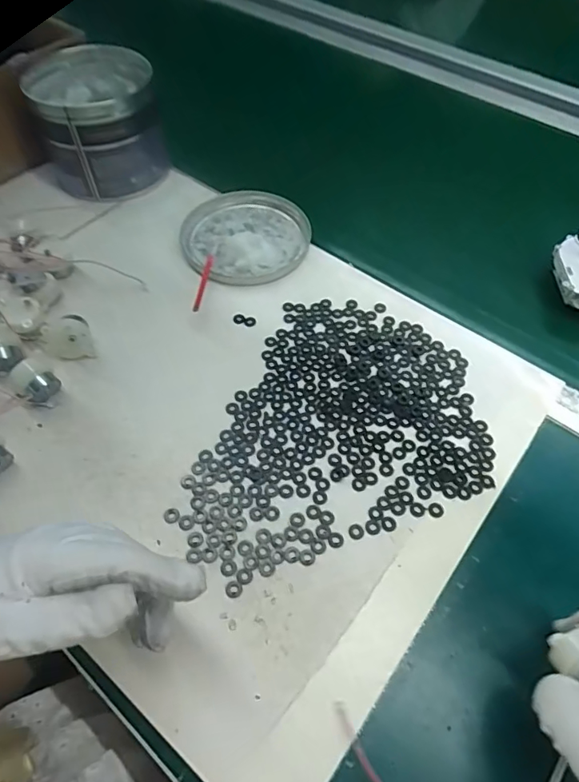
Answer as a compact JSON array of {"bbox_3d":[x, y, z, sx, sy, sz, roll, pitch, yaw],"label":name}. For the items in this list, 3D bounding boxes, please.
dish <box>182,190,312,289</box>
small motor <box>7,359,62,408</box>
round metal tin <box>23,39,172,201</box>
[{"bbox_3d":[-0.044,-0.162,0.505,0.126,0.024,0.129,1,56,-1],"label":"dish"},{"bbox_3d":[-0.200,-0.005,0.386,0.032,0.030,0.028,38,63,22],"label":"small motor"},{"bbox_3d":[-0.205,-0.291,0.531,0.124,0.102,0.126,-17,58,-13],"label":"round metal tin"}]

